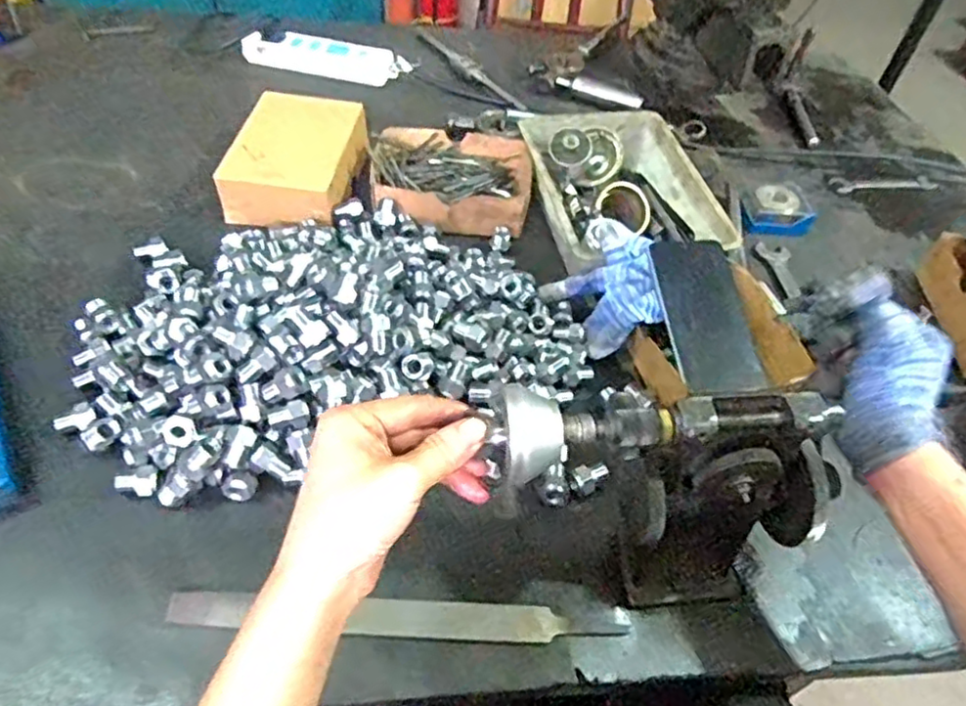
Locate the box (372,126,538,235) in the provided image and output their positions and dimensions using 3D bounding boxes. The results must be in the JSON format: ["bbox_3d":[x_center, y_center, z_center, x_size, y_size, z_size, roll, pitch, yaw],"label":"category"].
[{"bbox_3d":[-0.034,-0.194,0.739,0.178,0.041,0.145,4,48,-4],"label":"box"}]

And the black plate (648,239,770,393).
[{"bbox_3d":[0.205,-0.036,0.602,0.086,0.011,0.156,2,63,-15],"label":"black plate"}]

